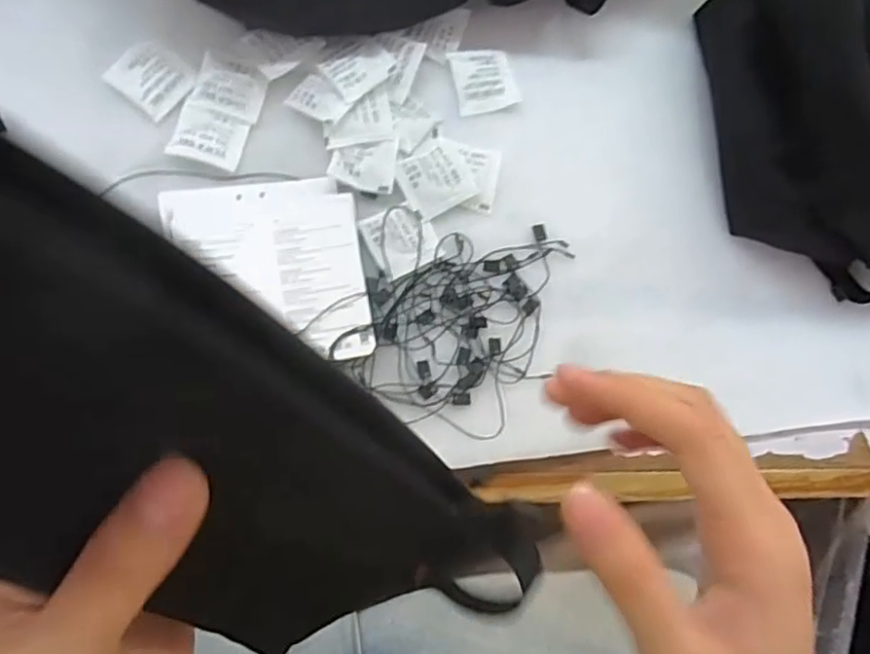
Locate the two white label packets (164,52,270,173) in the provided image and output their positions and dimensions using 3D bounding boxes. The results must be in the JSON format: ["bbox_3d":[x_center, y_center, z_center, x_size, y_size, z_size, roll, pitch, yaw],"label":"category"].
[{"bbox_3d":[-0.124,-0.124,0.389,0.040,0.008,0.066,19,82,-6],"label":"two white label packets"}]

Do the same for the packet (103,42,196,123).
[{"bbox_3d":[-0.163,-0.144,0.384,0.044,0.004,0.037,40,77,-1],"label":"packet"}]

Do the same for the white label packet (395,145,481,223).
[{"bbox_3d":[0.001,-0.086,0.398,0.039,0.007,0.036,-30,86,-13],"label":"white label packet"}]

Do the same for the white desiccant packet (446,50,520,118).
[{"bbox_3d":[0.031,-0.154,0.420,0.039,0.004,0.040,-14,83,-11],"label":"white desiccant packet"}]

